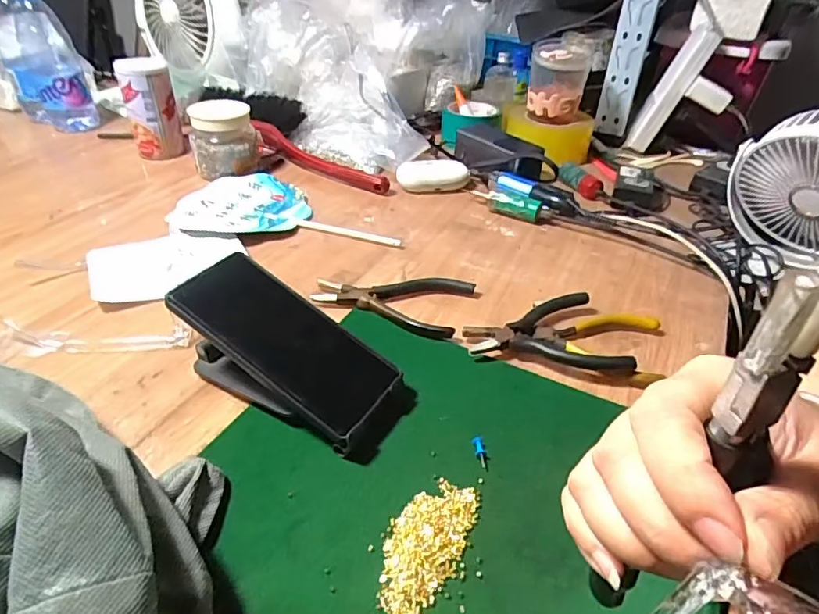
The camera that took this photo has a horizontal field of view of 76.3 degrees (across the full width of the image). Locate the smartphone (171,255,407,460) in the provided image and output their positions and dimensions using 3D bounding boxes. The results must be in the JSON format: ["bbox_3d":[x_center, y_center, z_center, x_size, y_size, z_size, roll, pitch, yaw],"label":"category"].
[{"bbox_3d":[-0.087,0.024,0.374,0.159,0.014,0.076,38,47,9],"label":"smartphone"}]

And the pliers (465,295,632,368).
[{"bbox_3d":[0.107,0.028,0.429,0.117,0.023,0.089,-4,38,-8],"label":"pliers"}]

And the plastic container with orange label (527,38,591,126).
[{"bbox_3d":[0.204,-0.310,0.722,0.075,0.089,0.082,11,37,11],"label":"plastic container with orange label"}]

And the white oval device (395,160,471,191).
[{"bbox_3d":[0.030,-0.165,0.659,0.087,0.030,0.038,-5,38,-9],"label":"white oval device"}]

